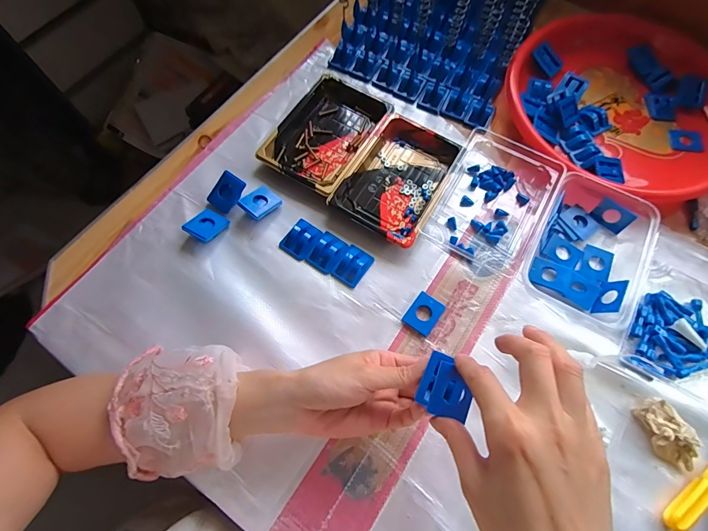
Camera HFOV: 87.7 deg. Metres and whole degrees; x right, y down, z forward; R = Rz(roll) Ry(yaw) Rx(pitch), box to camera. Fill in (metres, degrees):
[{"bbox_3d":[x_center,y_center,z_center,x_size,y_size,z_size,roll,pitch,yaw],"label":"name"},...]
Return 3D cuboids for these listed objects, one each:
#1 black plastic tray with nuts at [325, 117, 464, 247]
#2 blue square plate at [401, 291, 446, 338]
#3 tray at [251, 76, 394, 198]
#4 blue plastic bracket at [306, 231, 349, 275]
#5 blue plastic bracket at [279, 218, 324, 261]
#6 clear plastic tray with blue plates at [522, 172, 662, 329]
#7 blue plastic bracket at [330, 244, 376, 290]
[{"bbox_3d":[0.054,-0.108,0.453,0.109,0.024,0.162,28,71,10],"label":"black plastic tray with nuts"},{"bbox_3d":[0.077,0.053,0.403,0.032,0.007,0.040,33,72,11],"label":"blue square plate"},{"bbox_3d":[-0.033,-0.174,0.477,0.115,0.021,0.169,31,72,10],"label":"tray"},{"bbox_3d":[-0.030,-0.016,0.426,0.034,0.013,0.044,31,72,11],"label":"blue plastic bracket"},{"bbox_3d":[-0.061,-0.031,0.429,0.036,0.011,0.045,32,72,11],"label":"blue plastic bracket"},{"bbox_3d":[0.270,-0.023,0.419,0.121,0.037,0.148,30,72,10],"label":"clear plastic tray with blue plates"},{"bbox_3d":[-0.001,-0.001,0.419,0.033,0.013,0.045,32,72,11],"label":"blue plastic bracket"}]

